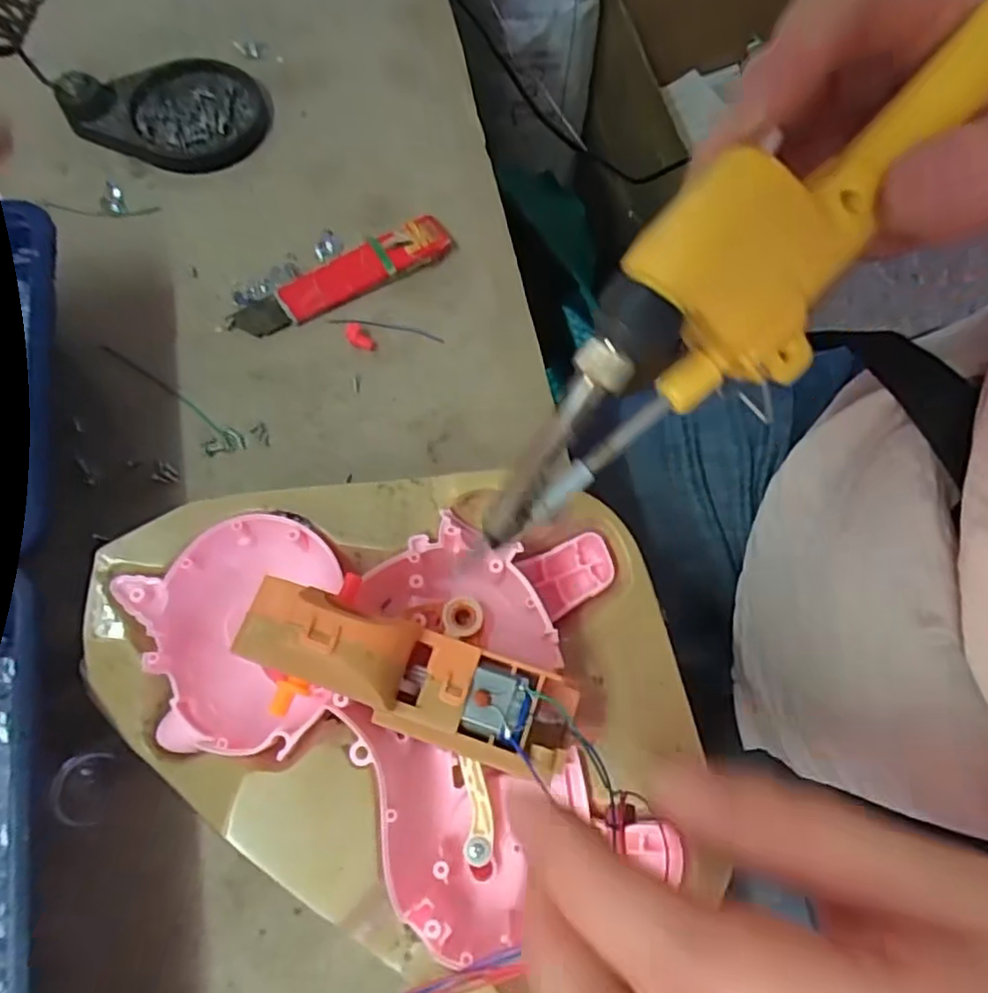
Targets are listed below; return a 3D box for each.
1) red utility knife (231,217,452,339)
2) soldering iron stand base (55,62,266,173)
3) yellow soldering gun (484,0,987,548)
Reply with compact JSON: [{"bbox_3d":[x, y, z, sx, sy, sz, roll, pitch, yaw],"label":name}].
[{"bbox_3d":[-0.069,-0.101,0.302,0.104,0.010,0.022,-27,74,-12],"label":"red utility knife"},{"bbox_3d":[-0.158,-0.186,0.326,0.087,0.027,0.060,-23,73,-10],"label":"soldering iron stand base"},{"bbox_3d":[0.067,-0.060,0.148,0.188,0.035,0.035,-44,71,5],"label":"yellow soldering gun"}]

